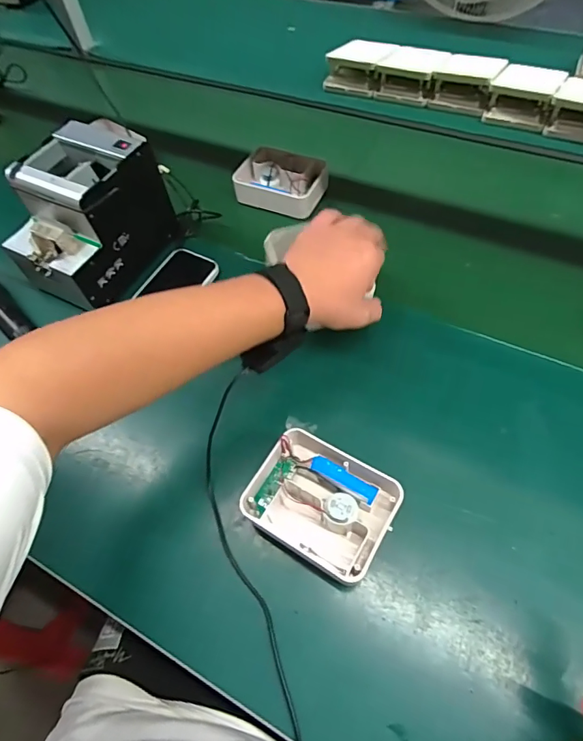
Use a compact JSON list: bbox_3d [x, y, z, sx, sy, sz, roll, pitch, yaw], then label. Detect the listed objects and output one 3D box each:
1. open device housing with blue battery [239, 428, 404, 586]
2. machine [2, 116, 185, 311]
[{"bbox_3d":[0.029,0.127,0.422,0.125,0.044,0.101,28,64,20],"label":"open device housing with blue battery"},{"bbox_3d":[-0.260,-0.196,0.579,0.129,0.146,0.182,24,63,18],"label":"machine"}]

